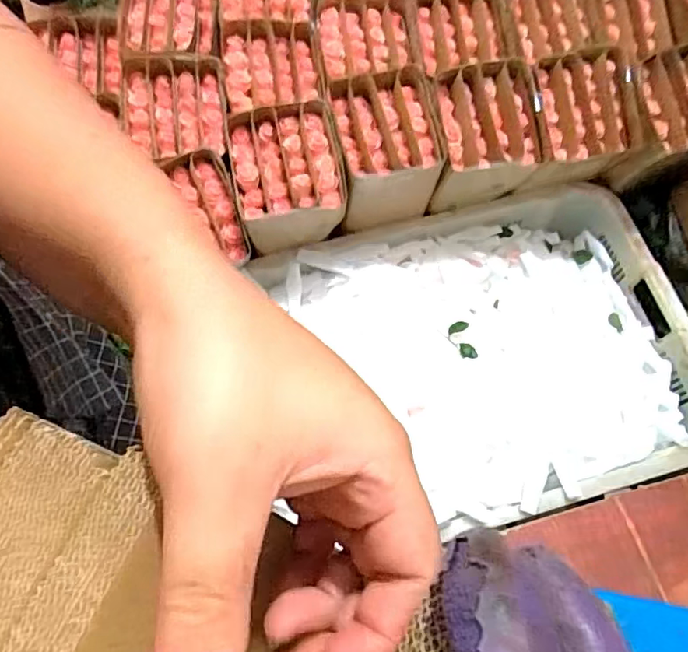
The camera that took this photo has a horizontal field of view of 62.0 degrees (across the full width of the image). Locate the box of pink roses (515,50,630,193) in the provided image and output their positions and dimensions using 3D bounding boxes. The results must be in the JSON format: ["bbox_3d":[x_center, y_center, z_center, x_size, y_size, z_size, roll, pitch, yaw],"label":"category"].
[{"bbox_3d":[0.345,-0.315,0.878,0.153,0.125,0.165,-10,90,-5],"label":"box of pink roses"}]

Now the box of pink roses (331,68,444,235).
[{"bbox_3d":[0.065,-0.250,0.869,0.147,0.180,0.162,-9,68,-3],"label":"box of pink roses"}]

